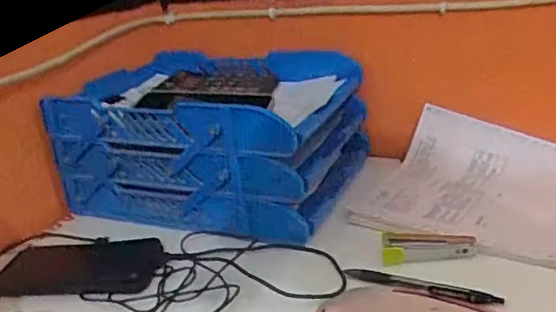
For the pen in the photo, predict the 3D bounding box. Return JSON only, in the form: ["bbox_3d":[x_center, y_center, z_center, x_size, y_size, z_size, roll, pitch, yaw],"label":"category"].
[{"bbox_3d":[0.128,0.118,0.529,0.142,0.009,0.015,6,24,28],"label":"pen"}]

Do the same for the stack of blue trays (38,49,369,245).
[{"bbox_3d":[-0.095,-0.032,0.773,0.383,0.152,0.271,3,22,22],"label":"stack of blue trays"}]

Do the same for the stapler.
[{"bbox_3d":[0.150,0.089,0.580,0.090,0.018,0.039,-2,21,10],"label":"stapler"}]

